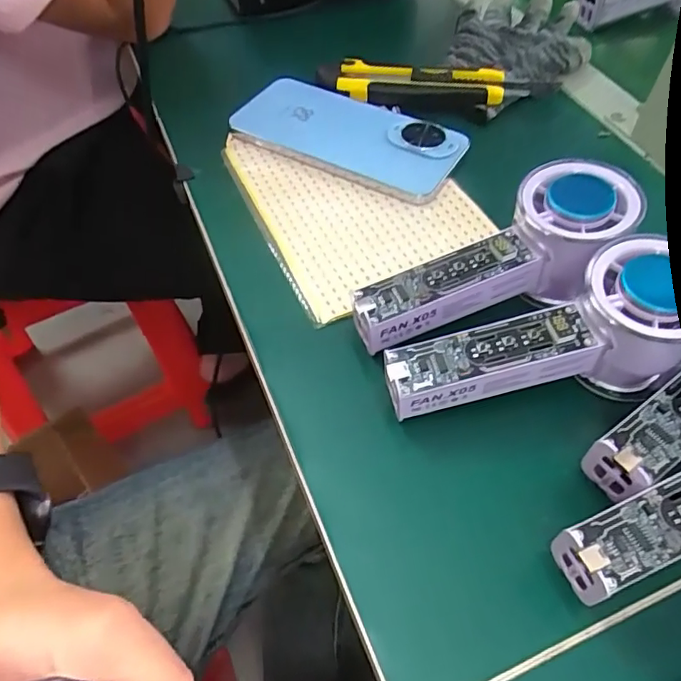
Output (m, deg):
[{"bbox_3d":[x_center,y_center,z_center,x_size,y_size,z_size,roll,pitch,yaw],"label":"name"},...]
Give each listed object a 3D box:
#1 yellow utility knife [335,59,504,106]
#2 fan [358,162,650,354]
[{"bbox_3d":[0.058,-0.189,0.414,0.129,0.017,0.033,7,54,5],"label":"yellow utility knife"},{"bbox_3d":[0.079,-0.037,0.289,0.152,0.045,0.056,-26,57,-1],"label":"fan"}]

